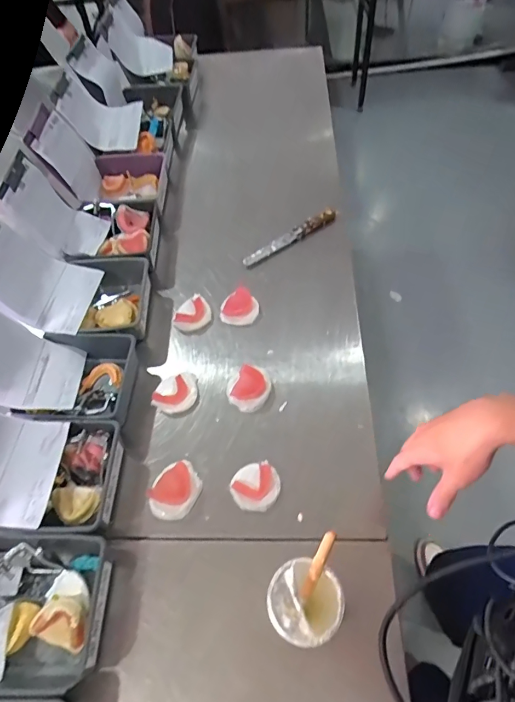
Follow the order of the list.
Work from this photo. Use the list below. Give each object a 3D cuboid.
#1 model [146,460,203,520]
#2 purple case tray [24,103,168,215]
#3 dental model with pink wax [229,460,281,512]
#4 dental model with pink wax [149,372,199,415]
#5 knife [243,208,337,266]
[{"bbox_3d":[-0.123,0.206,0.644,0.069,0.029,0.084,27,63,20],"label":"model"},{"bbox_3d":[-0.352,-0.435,0.996,0.242,0.189,0.211,-2,57,3],"label":"purple case tray"},{"bbox_3d":[-0.001,0.203,0.647,0.072,0.022,0.067,-2,57,3],"label":"dental model with pink wax"},{"bbox_3d":[-0.135,0.069,0.728,0.071,0.013,0.079,27,63,20],"label":"dental model with pink wax"},{"bbox_3d":[0.075,-0.255,0.956,0.251,0.015,0.026,-34,61,-17],"label":"knife"}]

